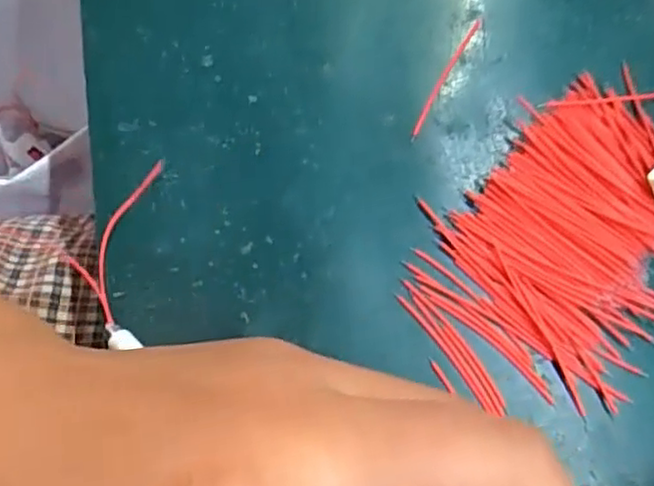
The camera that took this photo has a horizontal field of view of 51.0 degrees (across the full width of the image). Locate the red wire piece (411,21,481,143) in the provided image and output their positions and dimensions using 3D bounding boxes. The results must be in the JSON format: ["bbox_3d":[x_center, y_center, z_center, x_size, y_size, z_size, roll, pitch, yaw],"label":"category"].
[{"bbox_3d":[0.043,-0.061,0.250,0.004,0.004,0.055,29,77,6],"label":"red wire piece"}]

